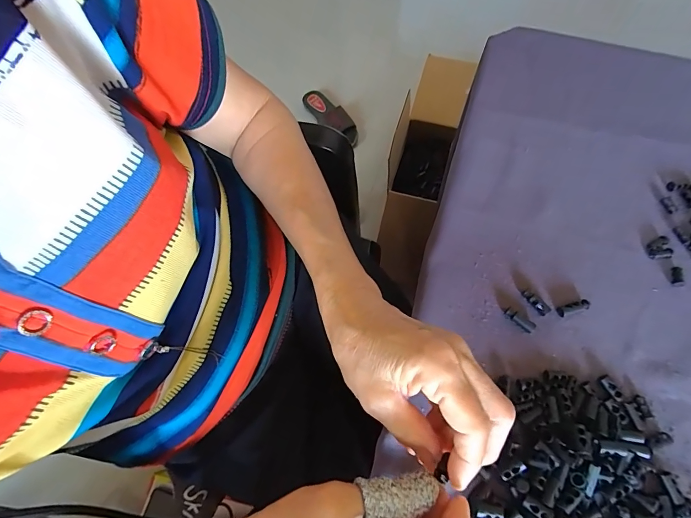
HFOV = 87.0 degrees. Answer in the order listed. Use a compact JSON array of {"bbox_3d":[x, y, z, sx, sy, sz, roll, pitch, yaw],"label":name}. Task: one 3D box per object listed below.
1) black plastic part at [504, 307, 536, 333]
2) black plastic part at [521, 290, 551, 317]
[{"bbox_3d":[0.142,0.049,0.296,0.025,0.008,0.010,36,74,13],"label":"black plastic part"},{"bbox_3d":[0.157,0.036,0.300,0.010,0.004,0.025,-35,72,-11],"label":"black plastic part"}]

